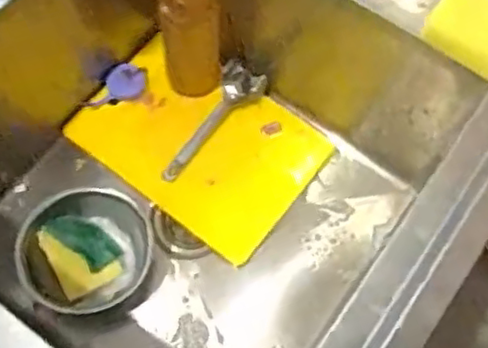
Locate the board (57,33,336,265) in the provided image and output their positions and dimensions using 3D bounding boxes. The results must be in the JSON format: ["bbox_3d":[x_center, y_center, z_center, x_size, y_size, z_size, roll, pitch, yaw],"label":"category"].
[{"bbox_3d":[-0.067,-0.050,1.016,0.341,0.018,0.235,36,80,10],"label":"board"}]

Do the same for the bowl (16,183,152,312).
[{"bbox_3d":[-0.219,0.109,0.916,0.175,0.063,0.174,0,66,-1],"label":"bowl"}]

